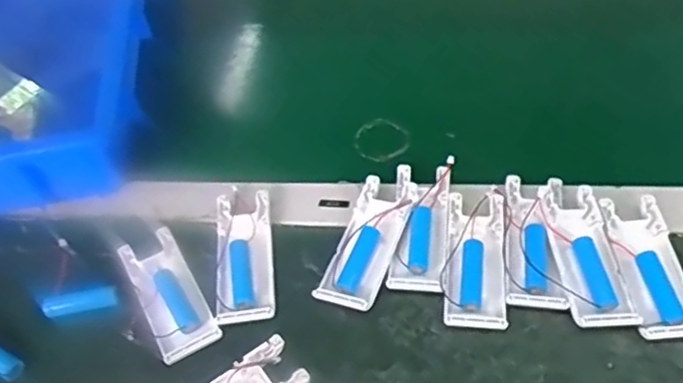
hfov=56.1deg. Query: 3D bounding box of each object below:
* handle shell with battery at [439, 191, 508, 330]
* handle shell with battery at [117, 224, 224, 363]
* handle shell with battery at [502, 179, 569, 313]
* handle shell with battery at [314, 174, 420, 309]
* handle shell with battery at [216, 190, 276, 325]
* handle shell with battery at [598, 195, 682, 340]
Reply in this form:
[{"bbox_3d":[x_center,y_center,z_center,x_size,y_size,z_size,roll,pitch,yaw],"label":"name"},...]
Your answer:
[{"bbox_3d":[0.090,0.044,0.437,0.042,0.010,0.102,2,49,8],"label":"handle shell with battery"},{"bbox_3d":[-0.120,0.068,0.440,0.044,0.020,0.100,-27,52,-17],"label":"handle shell with battery"},{"bbox_3d":[0.132,0.030,0.440,0.036,0.022,0.101,3,50,8],"label":"handle shell with battery"},{"bbox_3d":[0.020,0.035,0.450,0.041,0.017,0.103,16,53,19],"label":"handle shell with battery"},{"bbox_3d":[-0.069,0.043,0.454,0.039,0.020,0.100,-7,49,0],"label":"handle shell with battery"},{"bbox_3d":[0.203,0.050,0.424,0.040,0.016,0.101,-4,49,3],"label":"handle shell with battery"}]

